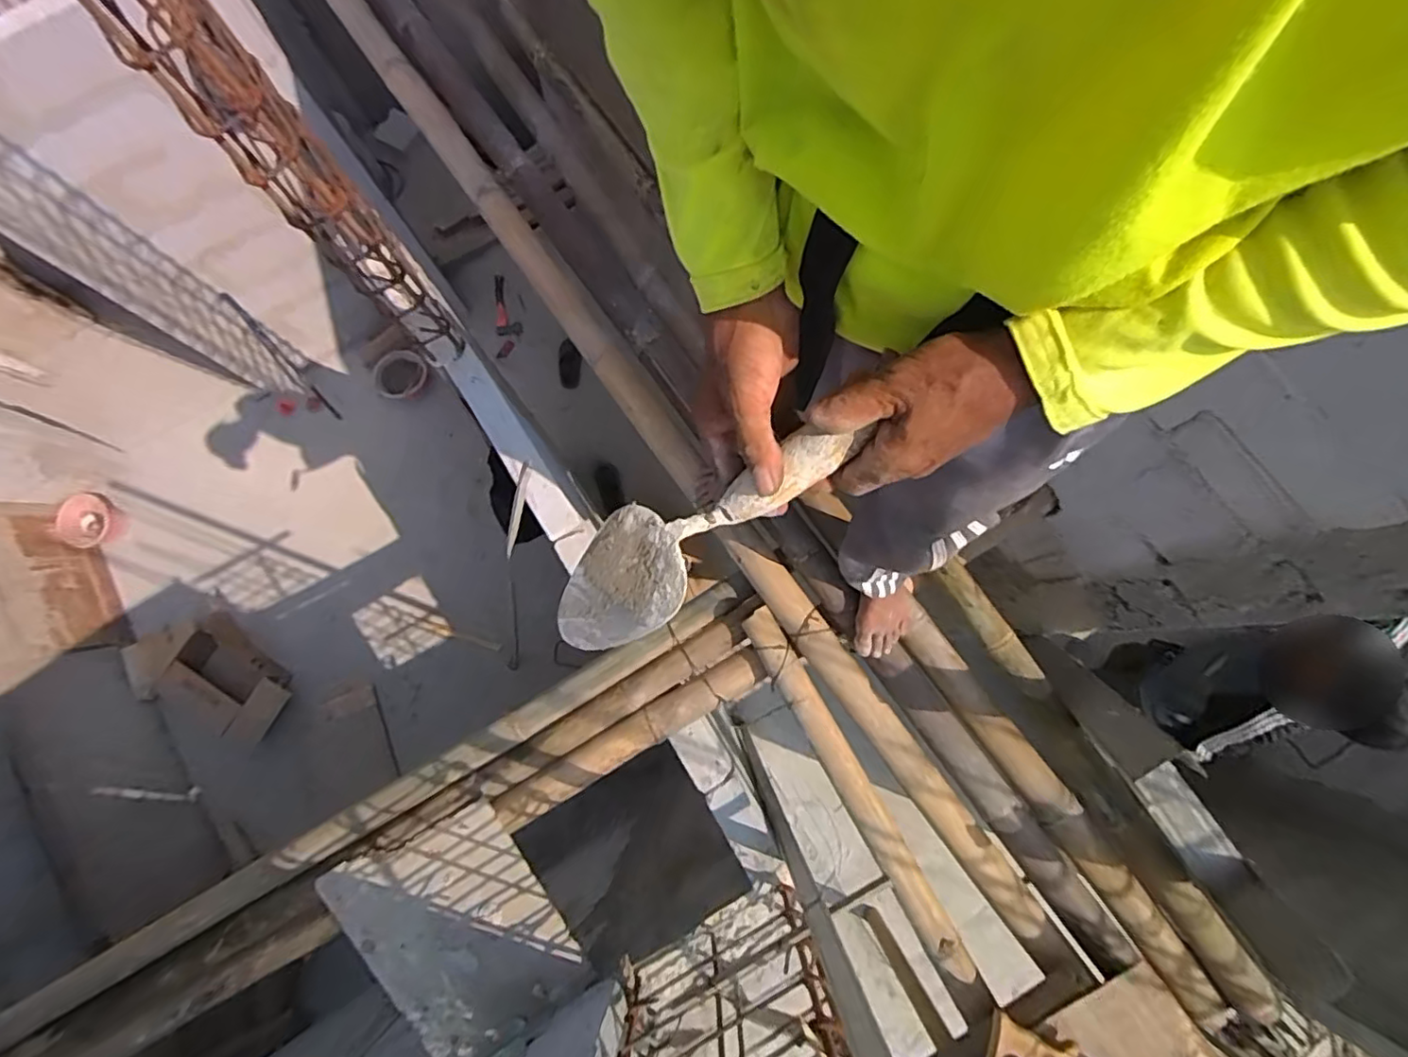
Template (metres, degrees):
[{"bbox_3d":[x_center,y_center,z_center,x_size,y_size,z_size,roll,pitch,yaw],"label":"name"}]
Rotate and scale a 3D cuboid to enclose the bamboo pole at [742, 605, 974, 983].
[{"bbox_3d":[0.265,0.456,1.102,0.060,0.047,0.703,-29,80,-4],"label":"bamboo pole"}]

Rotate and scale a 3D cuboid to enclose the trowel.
[{"bbox_3d":[-0.015,0.009,0.398,0.232,0.037,0.073,-35,79,18],"label":"trowel"}]

